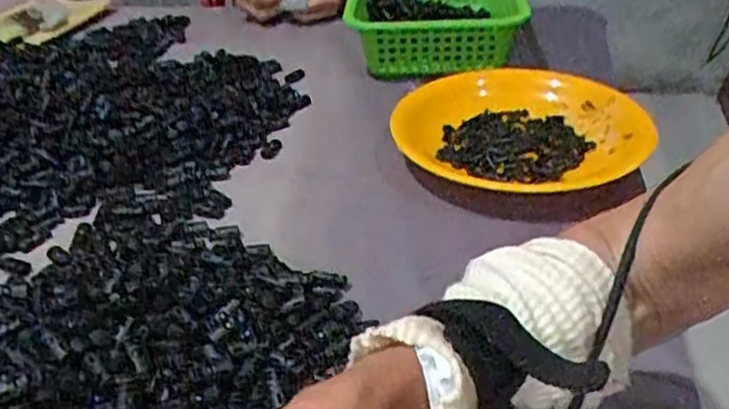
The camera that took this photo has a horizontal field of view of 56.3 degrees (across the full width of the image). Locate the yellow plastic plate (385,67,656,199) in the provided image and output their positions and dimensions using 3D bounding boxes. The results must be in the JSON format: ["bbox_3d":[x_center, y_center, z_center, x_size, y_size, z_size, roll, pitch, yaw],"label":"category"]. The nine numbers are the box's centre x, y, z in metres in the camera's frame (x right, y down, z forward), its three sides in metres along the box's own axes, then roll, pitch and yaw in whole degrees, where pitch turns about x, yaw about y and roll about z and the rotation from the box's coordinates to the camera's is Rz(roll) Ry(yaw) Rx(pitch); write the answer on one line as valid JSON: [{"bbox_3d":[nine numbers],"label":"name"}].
[{"bbox_3d":[0.153,-0.072,0.678,0.215,0.044,0.226,-2,34,2],"label":"yellow plastic plate"}]

